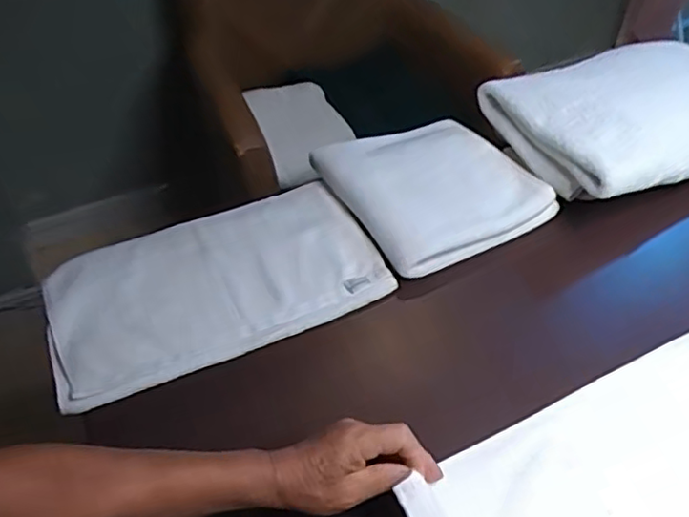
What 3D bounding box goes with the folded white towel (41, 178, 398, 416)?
[{"bbox_3d":[-0.168,0.025,0.805,0.399,0.023,0.259,-19,46,-13],"label":"folded white towel"}]

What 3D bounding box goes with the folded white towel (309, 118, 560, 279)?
[{"bbox_3d":[0.120,-0.118,0.904,0.247,0.038,0.285,-21,50,-18],"label":"folded white towel"}]

